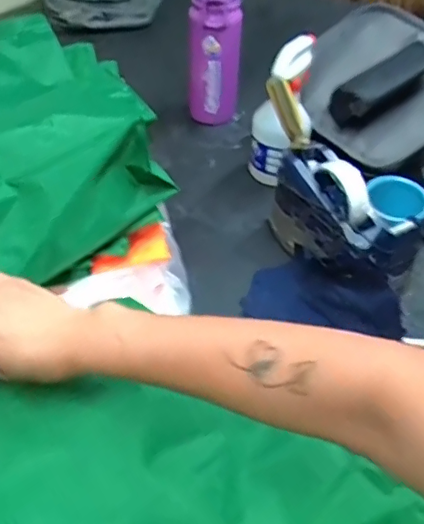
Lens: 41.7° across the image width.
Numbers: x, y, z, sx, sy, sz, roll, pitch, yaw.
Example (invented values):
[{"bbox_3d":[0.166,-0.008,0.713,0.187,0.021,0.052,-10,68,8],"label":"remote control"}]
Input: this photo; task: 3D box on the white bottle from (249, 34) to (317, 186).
[{"bbox_3d":[0.100,-0.195,0.743,0.079,0.176,0.079,-23,50,-24],"label":"white bottle"}]

